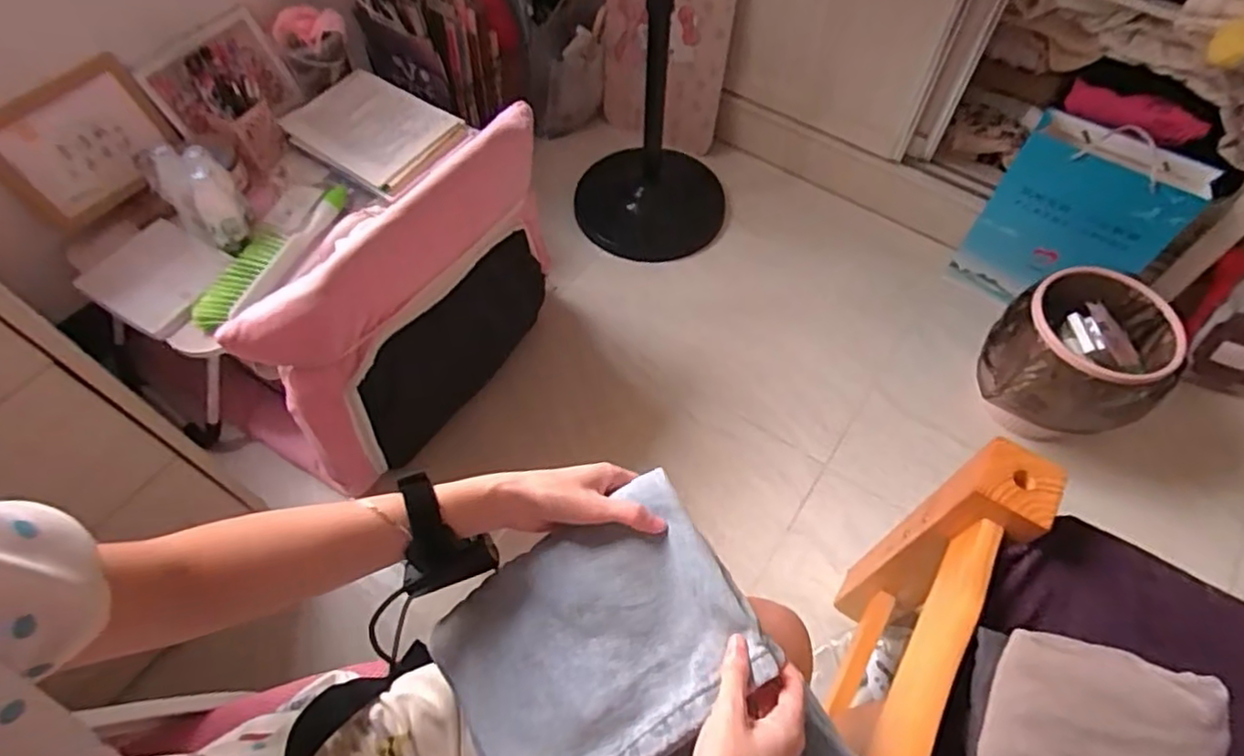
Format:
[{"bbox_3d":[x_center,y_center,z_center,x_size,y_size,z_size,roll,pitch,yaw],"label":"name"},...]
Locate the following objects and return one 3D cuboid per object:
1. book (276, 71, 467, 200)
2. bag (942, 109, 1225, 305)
[{"bbox_3d":[-0.433,-0.435,1.137,0.312,0.029,0.198,33,66,22],"label":"book"},{"bbox_3d":[0.758,-0.248,1.127,0.256,0.348,0.084,36,65,20],"label":"bag"}]

